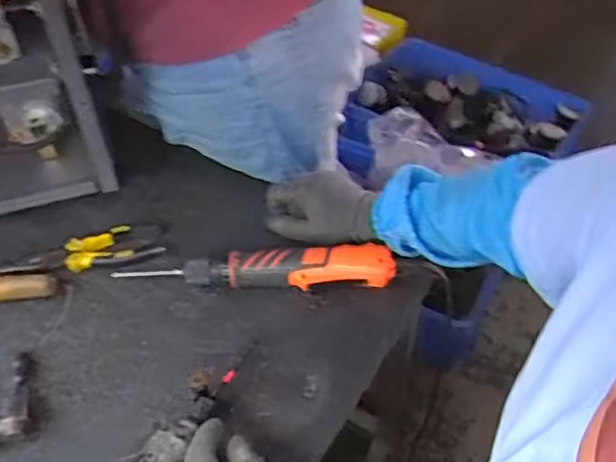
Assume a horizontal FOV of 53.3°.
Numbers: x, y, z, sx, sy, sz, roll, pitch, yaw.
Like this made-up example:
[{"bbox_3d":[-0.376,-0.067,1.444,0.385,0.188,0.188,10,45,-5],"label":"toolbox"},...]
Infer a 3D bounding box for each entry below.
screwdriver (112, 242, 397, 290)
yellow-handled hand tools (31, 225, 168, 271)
[{"bbox_3d":[-0.059,0.045,0.677,0.307,0.042,0.042,0,46,1],"label":"screwdriver"},{"bbox_3d":[-0.244,0.021,0.715,0.145,0.018,0.050,-11,47,-9],"label":"yellow-handled hand tools"}]

